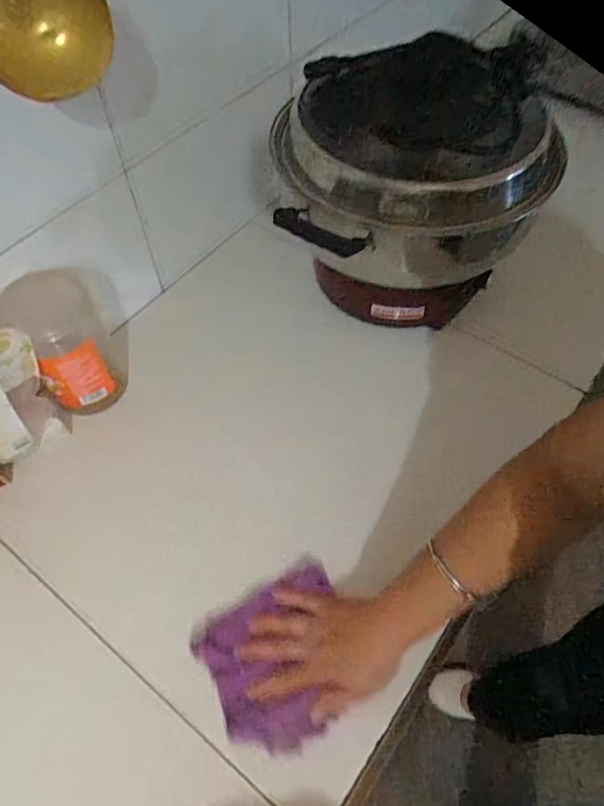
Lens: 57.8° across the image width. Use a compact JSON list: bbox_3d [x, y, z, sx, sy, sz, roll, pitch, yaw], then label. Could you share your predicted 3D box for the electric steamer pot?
[{"bbox_3d":[0.118,-0.254,0.701,0.307,0.261,0.256,-9,57,-6],"label":"electric steamer pot"}]

